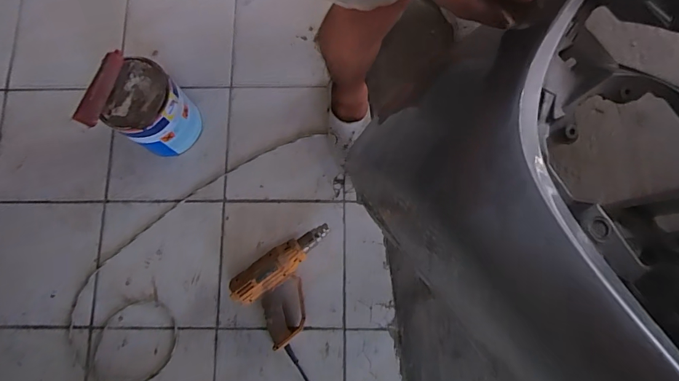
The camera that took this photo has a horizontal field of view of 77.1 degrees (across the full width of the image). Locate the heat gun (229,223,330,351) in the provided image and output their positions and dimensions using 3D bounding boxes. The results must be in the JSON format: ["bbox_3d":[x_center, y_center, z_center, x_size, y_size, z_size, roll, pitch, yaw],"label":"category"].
[{"bbox_3d":[-0.100,0.213,0.990,0.252,0.077,0.187,-38,80,-5],"label":"heat gun"}]

